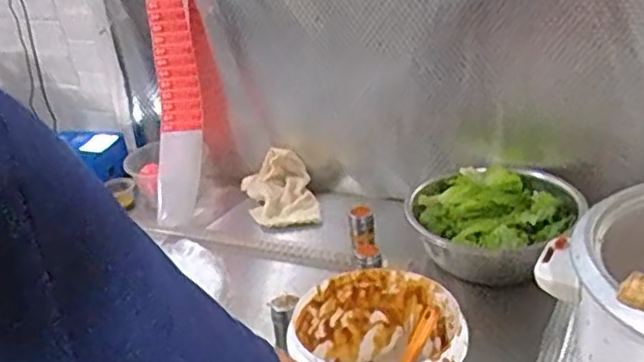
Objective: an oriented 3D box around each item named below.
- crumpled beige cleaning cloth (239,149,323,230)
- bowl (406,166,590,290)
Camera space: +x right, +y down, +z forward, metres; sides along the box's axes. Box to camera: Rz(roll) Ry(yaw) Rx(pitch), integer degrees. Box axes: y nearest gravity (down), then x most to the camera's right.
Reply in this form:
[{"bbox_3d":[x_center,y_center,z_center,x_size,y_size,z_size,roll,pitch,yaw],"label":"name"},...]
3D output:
[{"bbox_3d":[-0.083,0.022,1.297,0.127,0.034,0.171,-17,56,0],"label":"crumpled beige cleaning cloth"},{"bbox_3d":[0.255,0.058,1.080,0.258,0.079,0.236,-5,26,2],"label":"bowl"}]

